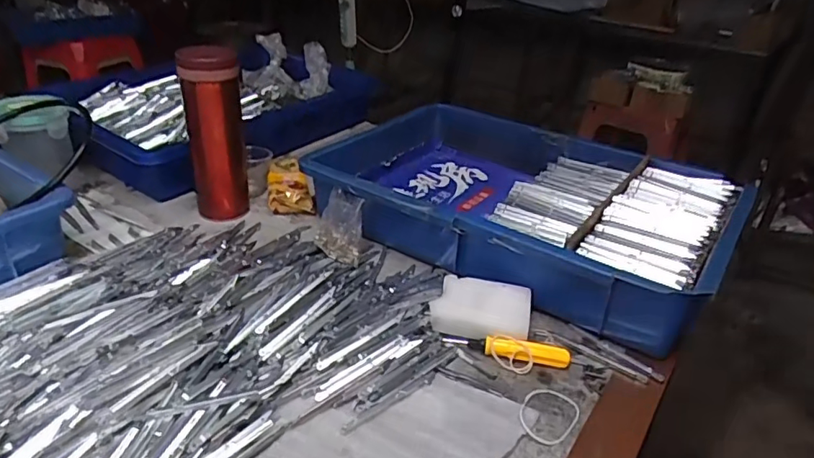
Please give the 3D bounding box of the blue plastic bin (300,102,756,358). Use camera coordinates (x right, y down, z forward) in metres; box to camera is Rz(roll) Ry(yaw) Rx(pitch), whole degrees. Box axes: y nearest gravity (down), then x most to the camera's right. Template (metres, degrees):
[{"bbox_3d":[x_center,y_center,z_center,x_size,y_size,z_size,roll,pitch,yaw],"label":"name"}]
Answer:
[{"bbox_3d":[0.129,-0.032,0.633,0.429,0.090,0.289,22,34,28],"label":"blue plastic bin"}]

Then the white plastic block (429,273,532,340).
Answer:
[{"bbox_3d":[0.067,0.070,0.492,0.084,0.012,0.061,8,47,11],"label":"white plastic block"}]

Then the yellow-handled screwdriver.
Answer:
[{"bbox_3d":[0.084,0.099,0.465,0.104,0.015,0.015,10,30,10],"label":"yellow-handled screwdriver"}]

